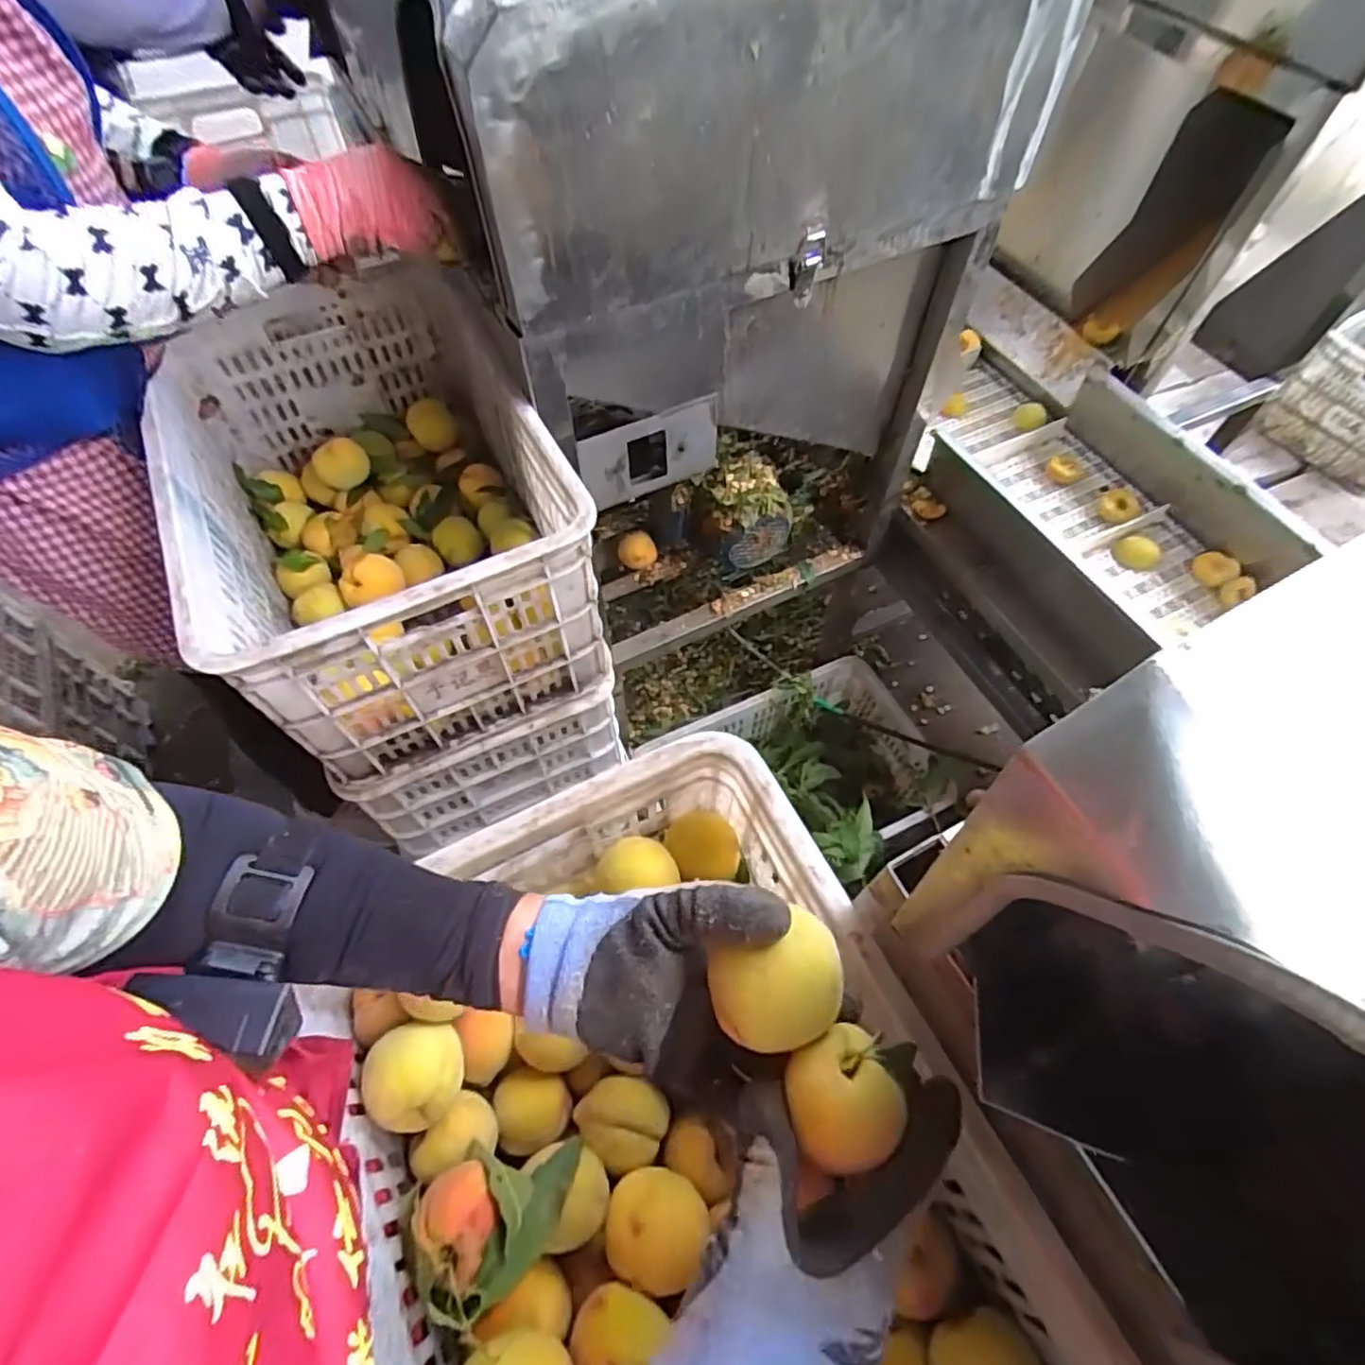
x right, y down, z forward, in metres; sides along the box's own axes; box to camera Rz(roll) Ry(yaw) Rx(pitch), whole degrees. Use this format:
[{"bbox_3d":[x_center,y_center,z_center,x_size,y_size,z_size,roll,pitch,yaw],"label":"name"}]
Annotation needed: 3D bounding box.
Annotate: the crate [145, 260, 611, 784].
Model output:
[{"bbox_3d":[-0.335,-0.207,0.789,0.344,0.275,0.515,-23,63,-11],"label":"crate"}]

